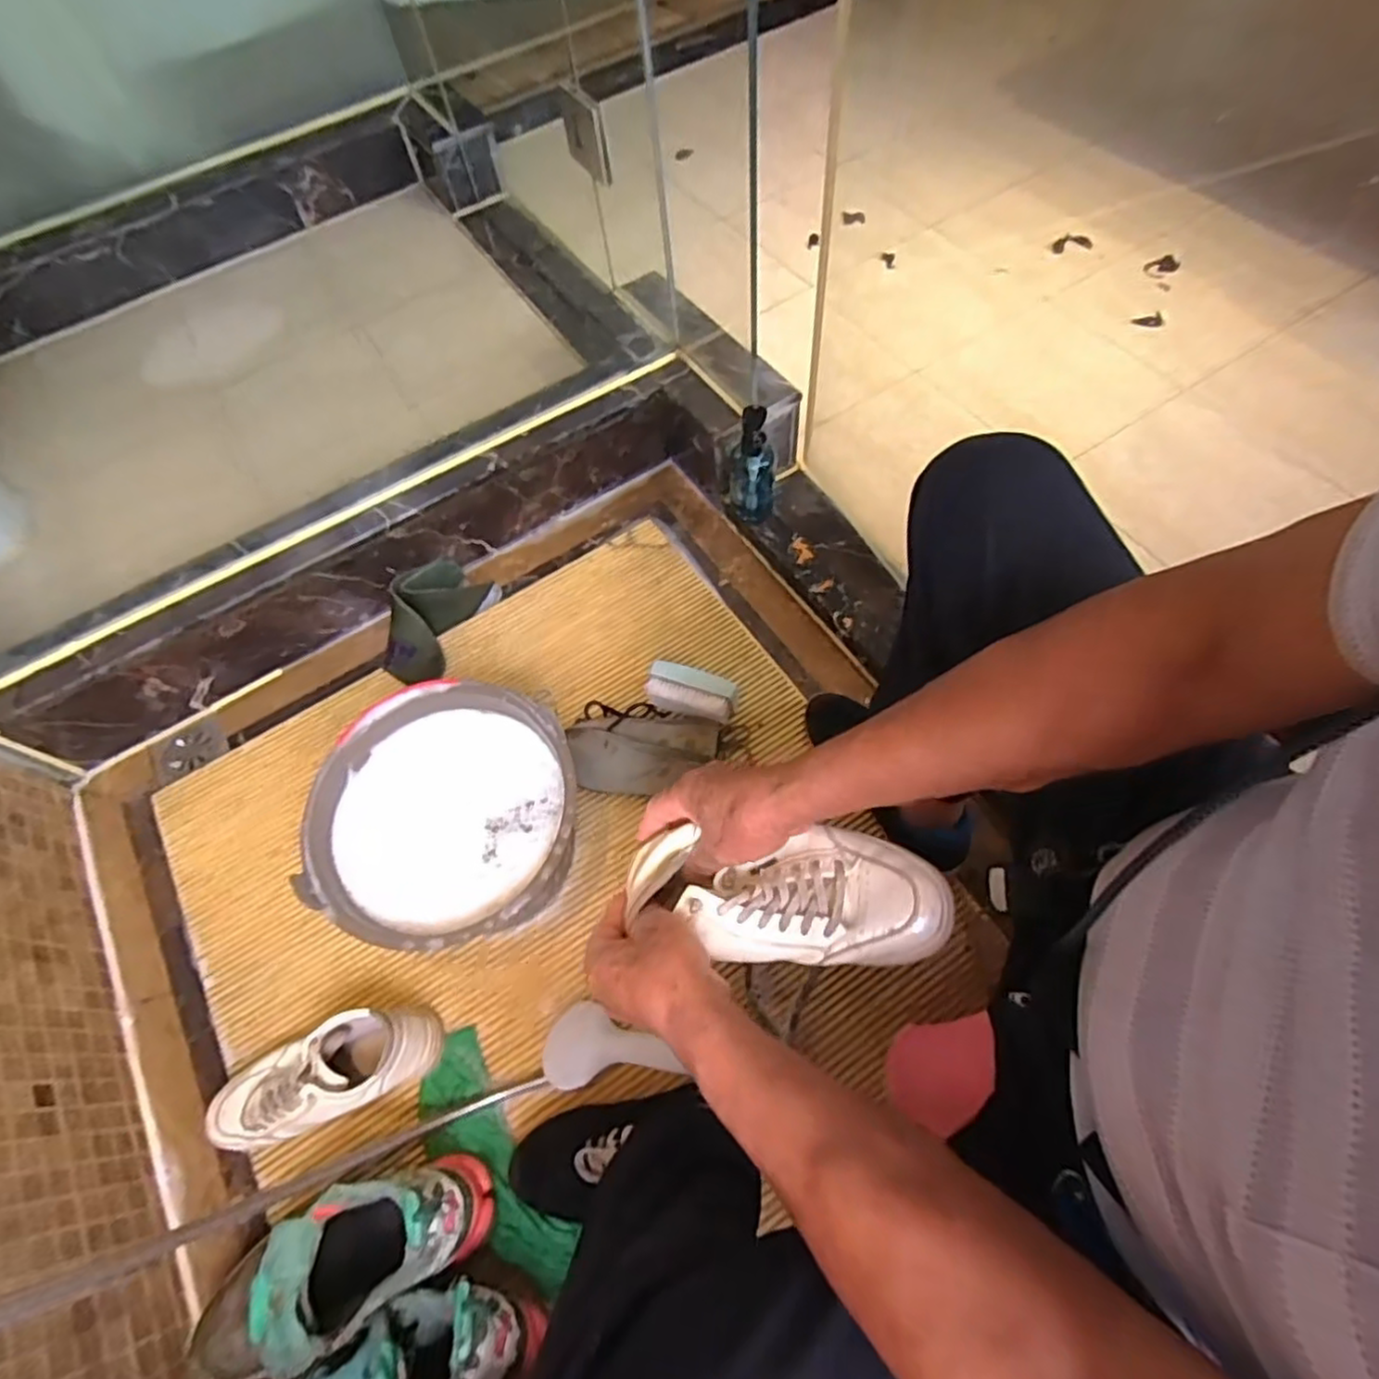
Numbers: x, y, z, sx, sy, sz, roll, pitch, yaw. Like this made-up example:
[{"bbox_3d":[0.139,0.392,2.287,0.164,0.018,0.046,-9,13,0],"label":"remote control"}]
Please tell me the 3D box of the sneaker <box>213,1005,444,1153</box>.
[{"bbox_3d":[-0.384,0.398,0.726,0.240,0.097,0.089,-21,66,-6],"label":"sneaker"}]

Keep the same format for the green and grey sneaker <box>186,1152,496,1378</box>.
[{"bbox_3d":[-0.325,0.517,0.625,0.281,0.116,0.107,-28,66,-9],"label":"green and grey sneaker"}]

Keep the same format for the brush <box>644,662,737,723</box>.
[{"bbox_3d":[0.002,0.006,0.901,0.112,0.060,0.048,16,67,11],"label":"brush"}]

